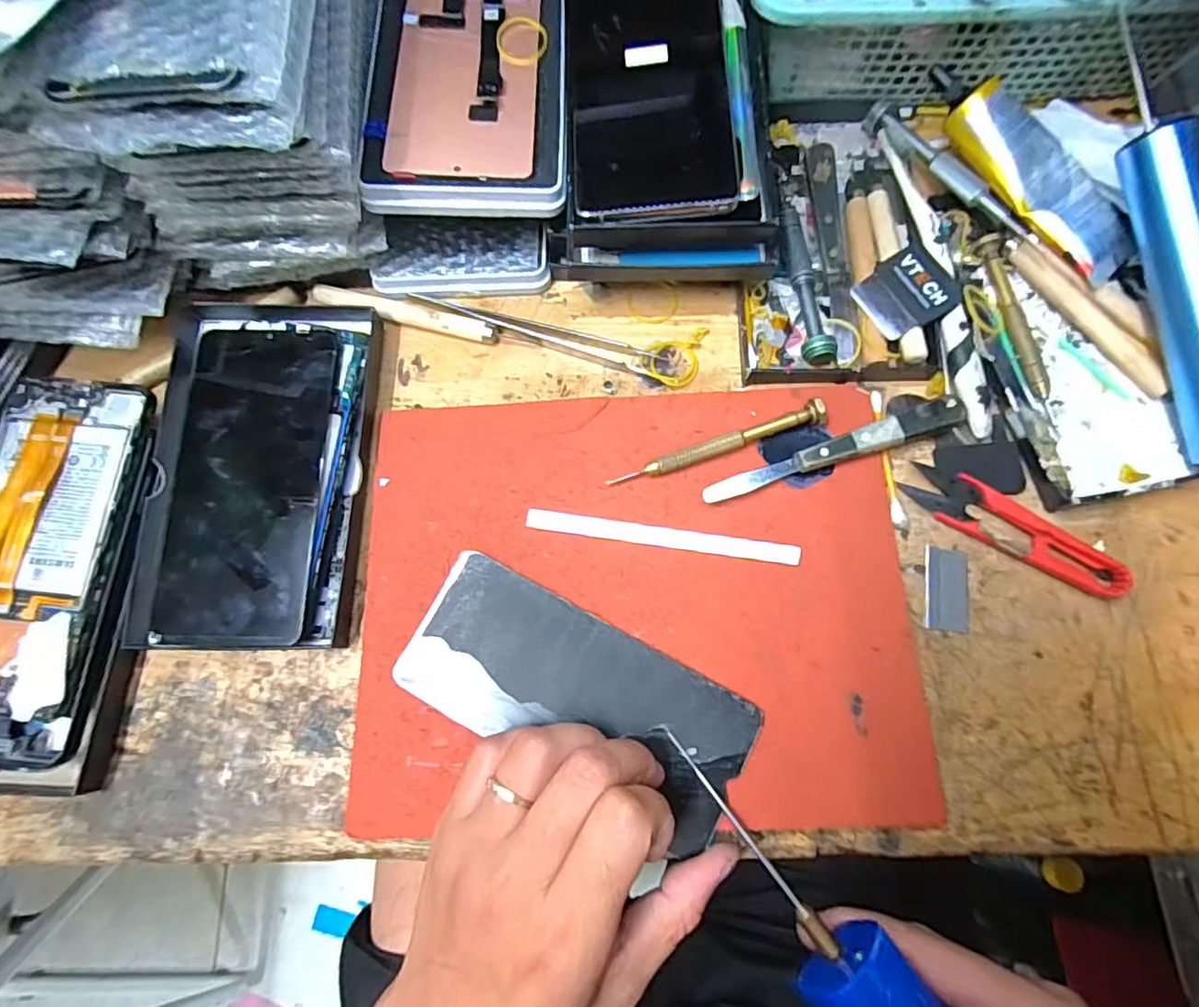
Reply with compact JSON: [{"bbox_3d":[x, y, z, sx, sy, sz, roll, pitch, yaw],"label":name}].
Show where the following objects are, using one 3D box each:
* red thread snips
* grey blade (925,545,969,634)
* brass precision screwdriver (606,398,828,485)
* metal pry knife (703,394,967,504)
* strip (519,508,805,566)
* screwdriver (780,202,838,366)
[{"bbox_3d":[0.193,0.013,0.275,0.098,0.011,0.022,35,79,12],"label":"red thread snips"},{"bbox_3d":[0.163,0.040,0.278,0.019,0.004,0.038,7,75,6],"label":"grey blade"},{"bbox_3d":[0.059,-0.027,0.291,0.108,0.011,0.011,-20,74,-2],"label":"brass precision screwdriver"},{"bbox_3d":[0.114,-0.026,0.288,0.131,0.009,0.013,-18,74,-2],"label":"metal pry knife"},{"bbox_3d":[0.030,0.016,0.286,0.130,0.005,0.010,8,74,6],"label":"strip"},{"bbox_3d":[0.110,-0.117,0.313,0.016,0.012,0.093,-4,74,2],"label":"screwdriver"}]

